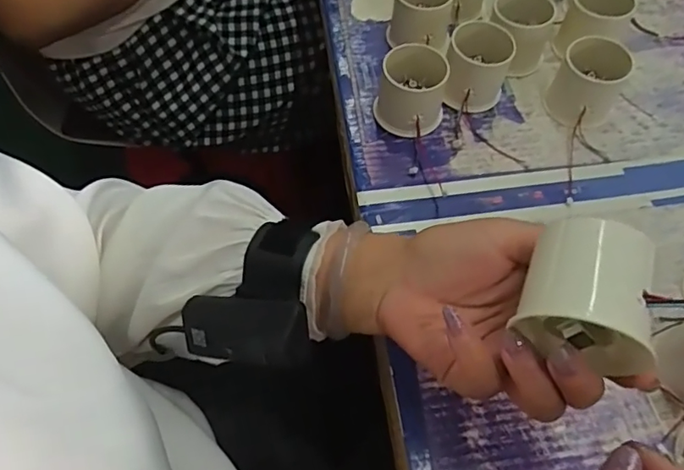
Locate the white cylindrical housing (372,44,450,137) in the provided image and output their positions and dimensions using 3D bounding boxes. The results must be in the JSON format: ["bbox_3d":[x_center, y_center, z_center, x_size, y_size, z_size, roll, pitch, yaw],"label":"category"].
[{"bbox_3d":[0.055,-0.116,0.429,0.055,0.051,0.055,10,62,7],"label":"white cylindrical housing"}]

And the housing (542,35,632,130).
[{"bbox_3d":[0.197,-0.121,0.428,0.050,0.052,0.047,-1,61,1],"label":"housing"}]

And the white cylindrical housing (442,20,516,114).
[{"bbox_3d":[0.110,-0.136,0.440,0.049,0.049,0.058,13,62,9],"label":"white cylindrical housing"}]

